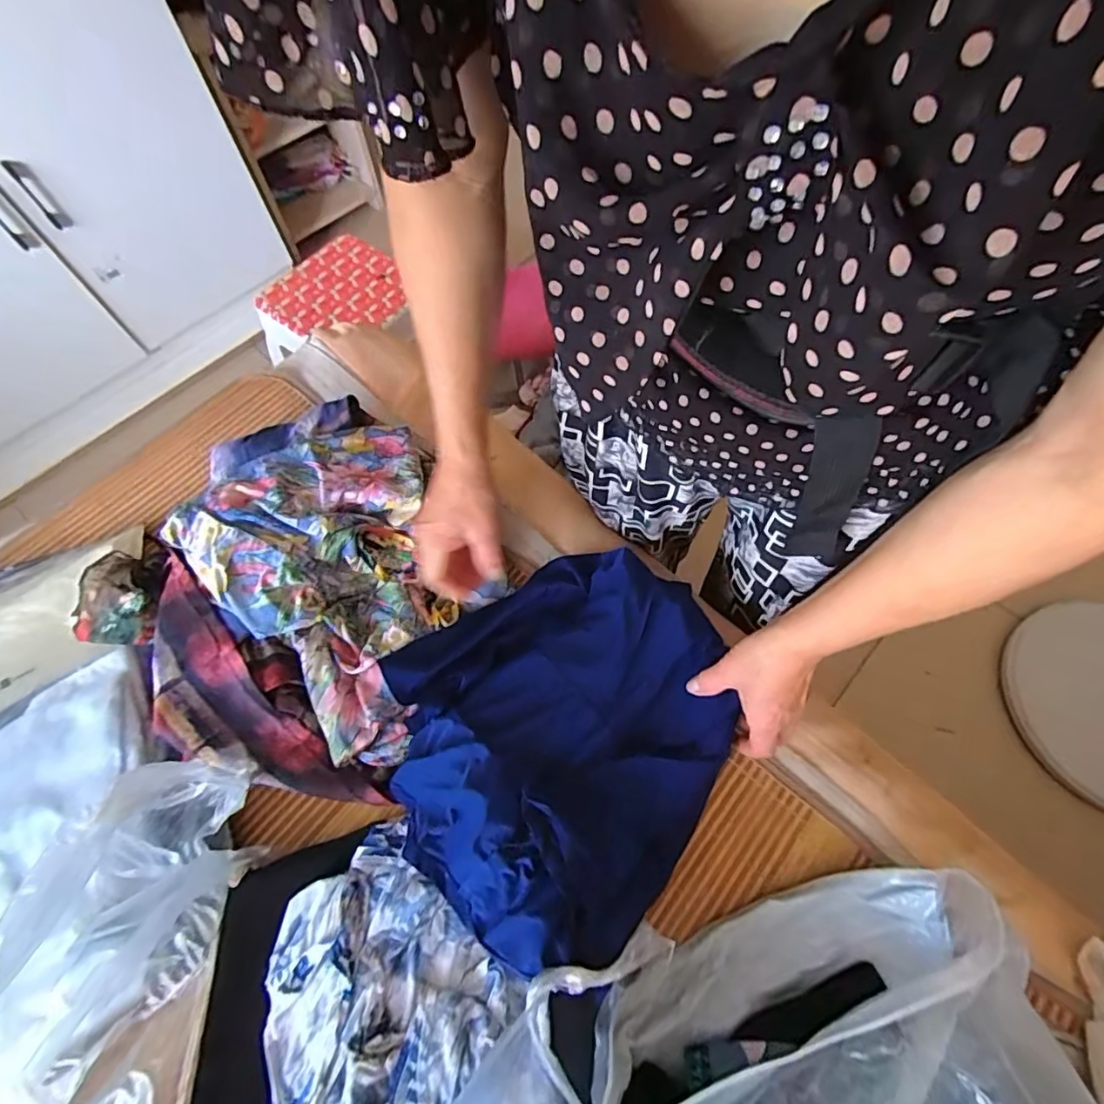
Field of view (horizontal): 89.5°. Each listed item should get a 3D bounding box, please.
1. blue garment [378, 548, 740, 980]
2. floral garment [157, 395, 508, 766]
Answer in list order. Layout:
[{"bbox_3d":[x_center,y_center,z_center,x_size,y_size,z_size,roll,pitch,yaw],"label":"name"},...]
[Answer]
[{"bbox_3d":[0.016,0.139,0.453,0.296,0.051,0.256,-36,70,-14],"label":"blue garment"},{"bbox_3d":[-0.189,-0.001,0.522,0.225,0.062,0.320,-41,71,-16],"label":"floral garment"}]

